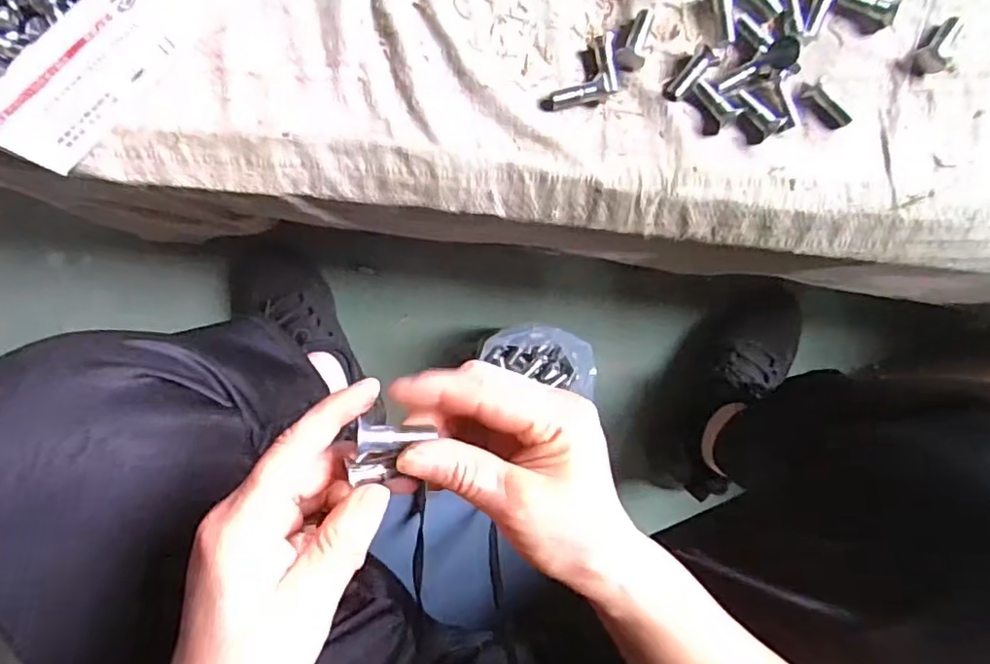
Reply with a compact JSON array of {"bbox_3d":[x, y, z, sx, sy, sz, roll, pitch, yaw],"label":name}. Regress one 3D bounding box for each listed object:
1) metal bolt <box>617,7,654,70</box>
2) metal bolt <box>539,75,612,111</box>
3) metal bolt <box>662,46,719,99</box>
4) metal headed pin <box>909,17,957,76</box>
[{"bbox_3d":[0.091,-0.192,0.394,0.017,0.014,0.042,13,89,-1],"label":"metal bolt"},{"bbox_3d":[0.052,-0.154,0.395,0.045,0.012,0.014,-17,90,-1],"label":"metal bolt"},{"bbox_3d":[0.125,-0.166,0.393,0.015,0.011,0.038,46,106,4],"label":"metal bolt"},{"bbox_3d":[0.288,-0.187,0.394,0.019,0.010,0.041,29,89,0],"label":"metal headed pin"}]

